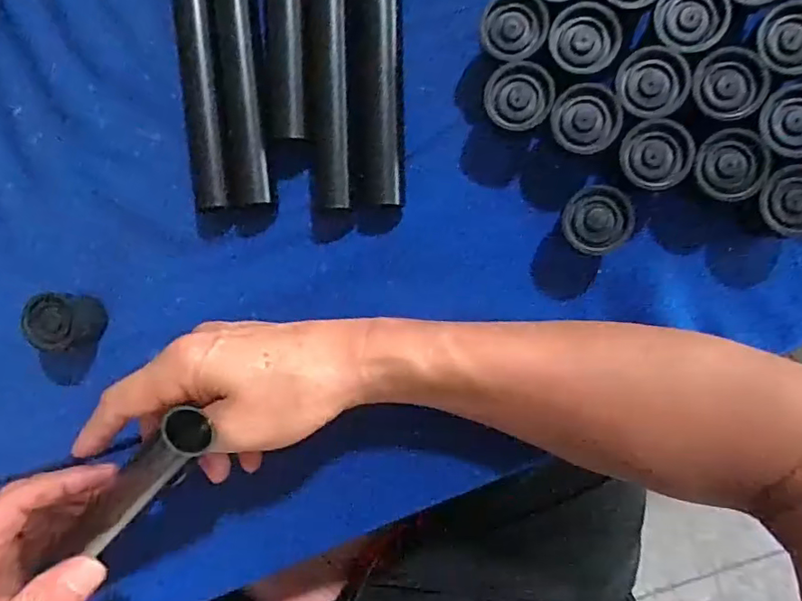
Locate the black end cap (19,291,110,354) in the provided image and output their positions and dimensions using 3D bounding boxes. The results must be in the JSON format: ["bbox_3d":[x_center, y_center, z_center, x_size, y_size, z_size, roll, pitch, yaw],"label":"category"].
[{"bbox_3d":[-0.207,0.013,0.338,0.037,0.030,0.035,0,93,7],"label":"black end cap"}]

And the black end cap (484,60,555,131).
[{"bbox_3d":[0.063,-0.107,0.295,0.034,0.032,0.033,0,93,7],"label":"black end cap"}]

